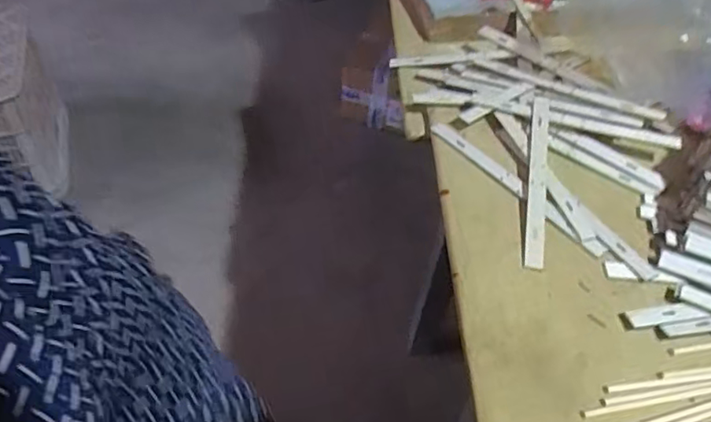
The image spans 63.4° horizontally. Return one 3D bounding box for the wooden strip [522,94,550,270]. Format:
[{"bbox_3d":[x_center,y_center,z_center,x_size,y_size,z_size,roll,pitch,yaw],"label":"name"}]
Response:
[{"bbox_3d":[0.165,-0.034,0.522,0.016,0.006,0.197,9,55,9],"label":"wooden strip"}]

